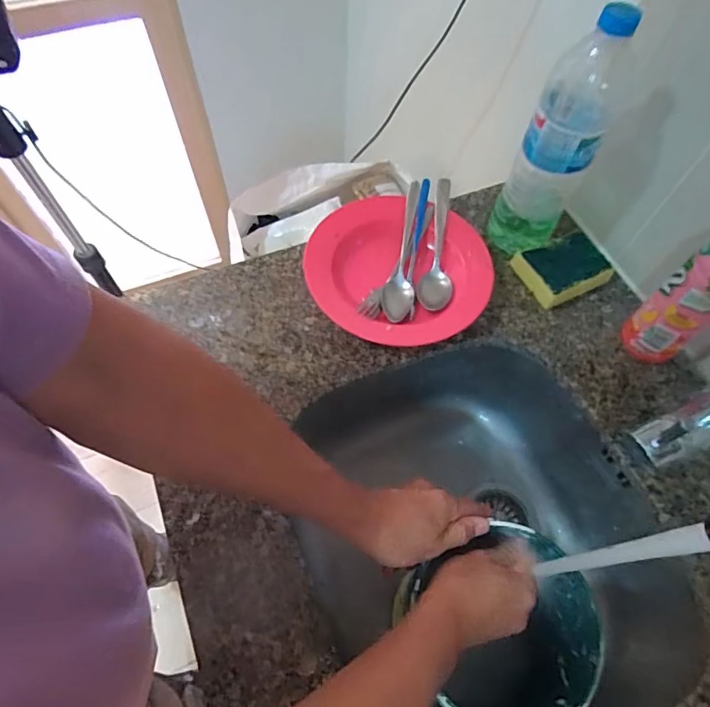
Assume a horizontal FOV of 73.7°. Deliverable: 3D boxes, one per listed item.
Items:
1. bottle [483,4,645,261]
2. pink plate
[{"bbox_3d":[0.221,-0.232,0.512,0.080,0.247,0.091,17,62,8],"label":"bottle"},{"bbox_3d":[0.053,-0.097,0.576,0.210,0.042,0.209,1,62,-1],"label":"pink plate"}]

